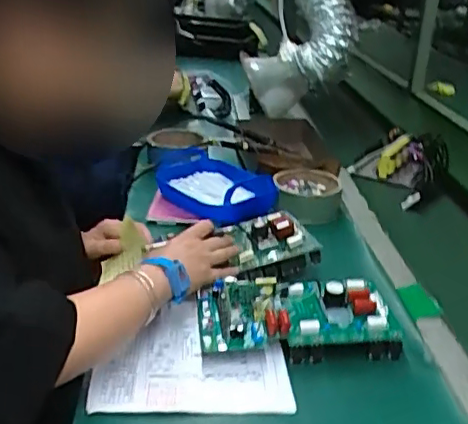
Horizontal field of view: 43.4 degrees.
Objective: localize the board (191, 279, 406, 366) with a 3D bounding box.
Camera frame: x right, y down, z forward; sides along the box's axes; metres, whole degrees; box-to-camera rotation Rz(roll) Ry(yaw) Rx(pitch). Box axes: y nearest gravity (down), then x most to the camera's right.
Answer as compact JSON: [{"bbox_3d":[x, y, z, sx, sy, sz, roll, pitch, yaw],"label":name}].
[{"bbox_3d":[0.076,0.124,0.702,0.228,0.030,0.113,0,43,-6],"label":"board"}]

